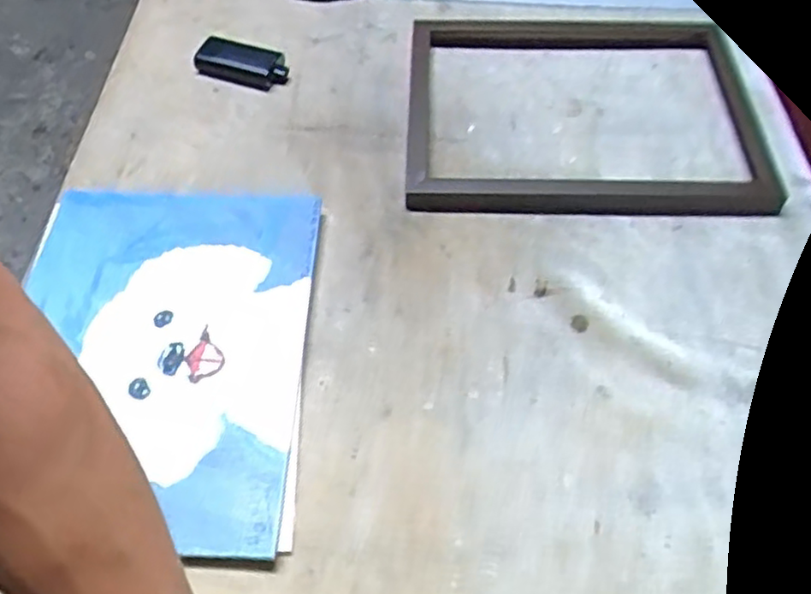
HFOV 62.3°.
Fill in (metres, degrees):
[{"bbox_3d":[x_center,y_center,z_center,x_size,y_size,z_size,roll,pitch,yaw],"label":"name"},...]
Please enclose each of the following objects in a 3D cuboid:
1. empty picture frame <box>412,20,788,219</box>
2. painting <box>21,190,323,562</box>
[{"bbox_3d":[0.173,-0.188,0.672,0.335,0.045,0.262,1,56,-1],"label":"empty picture frame"},{"bbox_3d":[-0.190,0.037,0.509,0.226,0.017,0.305,2,54,-2],"label":"painting"}]

